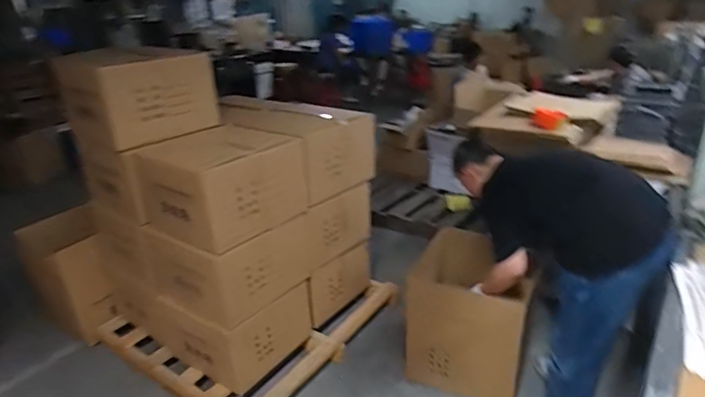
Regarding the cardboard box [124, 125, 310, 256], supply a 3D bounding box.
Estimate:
[{"bbox_3d":[-0.443,-0.063,1.606,0.398,0.291,0.425,14,30,33],"label":"cardboard box"}]

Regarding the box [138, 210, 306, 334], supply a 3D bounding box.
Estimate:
[{"bbox_3d":[-0.452,0.200,1.743,0.429,0.273,0.456,14,30,33],"label":"box"}]

